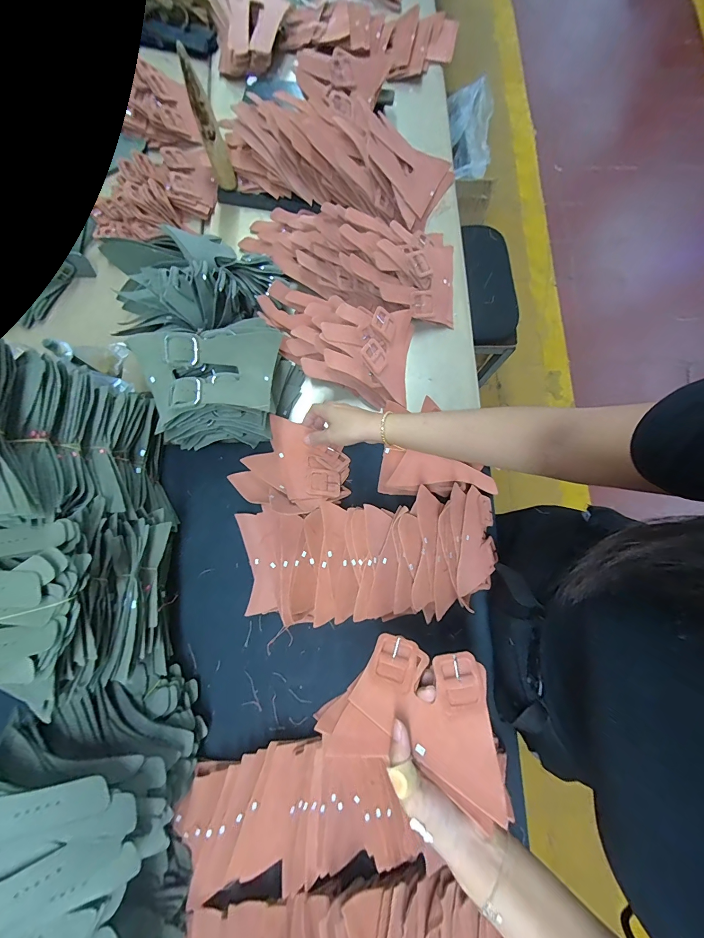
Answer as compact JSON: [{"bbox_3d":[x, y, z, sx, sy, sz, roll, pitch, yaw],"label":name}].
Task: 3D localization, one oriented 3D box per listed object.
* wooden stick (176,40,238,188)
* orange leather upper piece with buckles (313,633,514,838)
[{"bbox_3d":[-0.245,-0.586,0.602,0.038,0.184,0.037,-22,81,-5],"label":"wooden stick"},{"bbox_3d":[0.065,0.240,0.352,0.176,0.018,0.117,10,58,16],"label":"orange leather upper piece with buckles"}]

